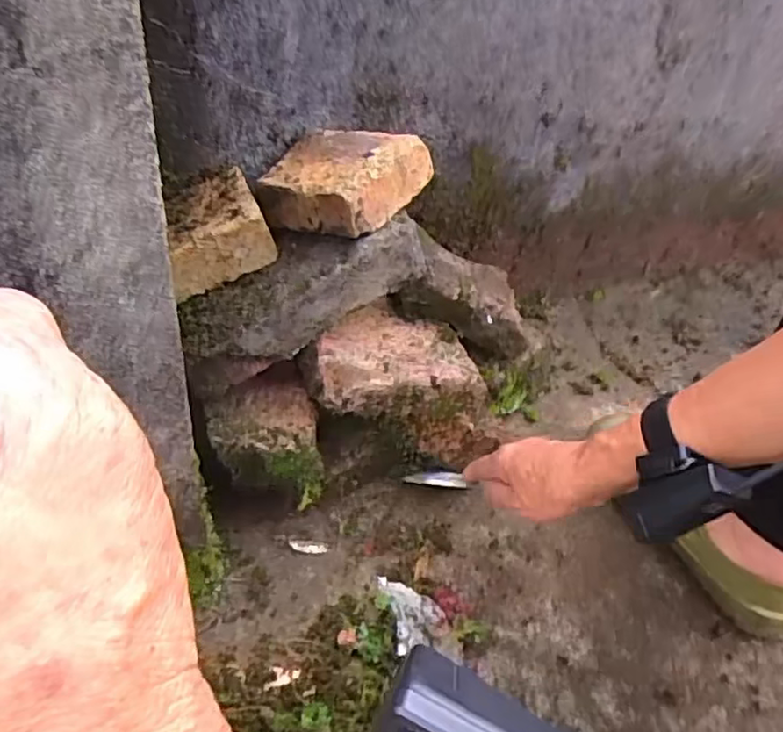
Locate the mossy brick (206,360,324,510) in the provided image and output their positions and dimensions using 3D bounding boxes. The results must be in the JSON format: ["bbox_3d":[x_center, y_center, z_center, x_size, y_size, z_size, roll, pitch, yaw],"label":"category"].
[{"bbox_3d":[-0.111,0.059,0.568,0.086,0.070,0.096,-5,42,-15],"label":"mossy brick"}]

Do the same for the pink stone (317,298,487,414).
[{"bbox_3d":[0.001,-0.013,0.589,0.141,0.051,0.115,-5,42,-14],"label":"pink stone"}]

